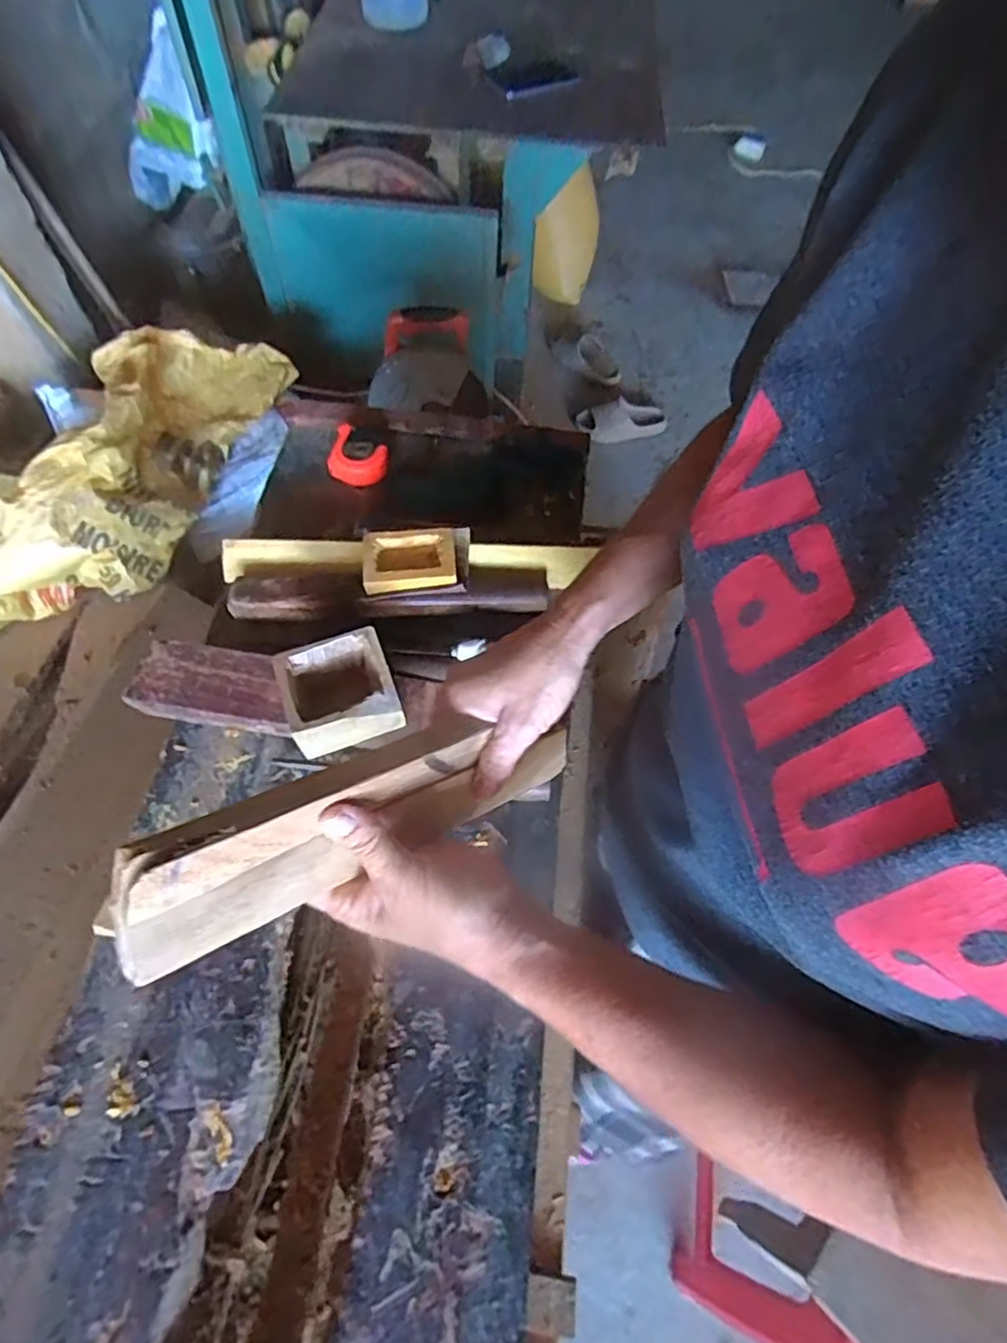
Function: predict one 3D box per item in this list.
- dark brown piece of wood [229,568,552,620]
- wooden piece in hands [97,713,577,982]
[{"bbox_3d":[-0.120,-0.088,0.710,0.330,0.034,0.051,-2,60,-3],"label":"dark brown piece of wood"},{"bbox_3d":[-0.063,0.075,0.362,0.273,0.073,0.038,-14,57,-44],"label":"wooden piece in hands"}]

